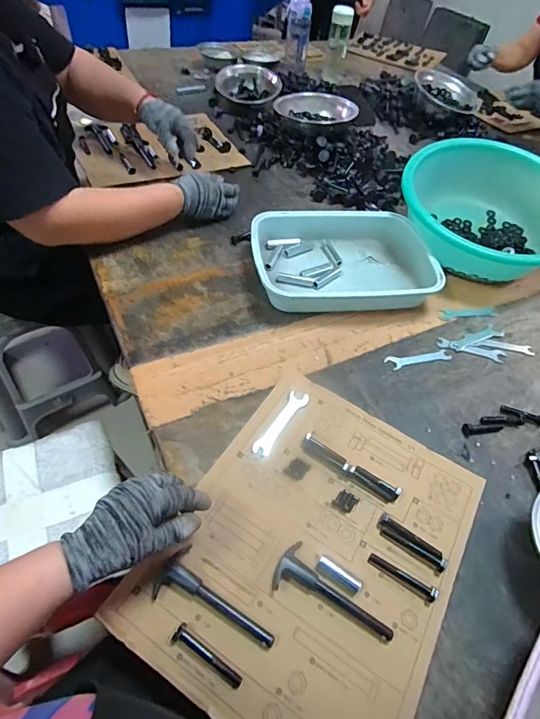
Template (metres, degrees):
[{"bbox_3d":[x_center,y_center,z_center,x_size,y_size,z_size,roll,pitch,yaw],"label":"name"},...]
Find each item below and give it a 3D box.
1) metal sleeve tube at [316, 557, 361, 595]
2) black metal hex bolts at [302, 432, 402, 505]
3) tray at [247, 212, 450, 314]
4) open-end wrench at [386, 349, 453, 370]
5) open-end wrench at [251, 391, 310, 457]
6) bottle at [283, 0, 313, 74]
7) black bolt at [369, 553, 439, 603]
[{"bbox_3d":[0.074,0.231,0.454,0.050,0.010,0.013,29,55,17],"label":"metal sleeve tube"},{"bbox_3d":[0.101,0.135,0.533,0.132,0.018,0.022,29,55,16],"label":"black metal hex bolts"},{"bbox_3d":[0.127,-0.185,0.771,0.313,0.058,0.238,0,52,-5],"label":"tray"},{"bbox_3d":[0.236,-0.002,0.675,0.110,0.004,0.027,-10,53,-13],"label":"open-end wrench"},{"bbox_3d":[0.017,0.084,0.571,0.027,0.006,0.111,28,54,16],"label":"open-end wrench"},{"bbox_3d":[0.092,-1.051,1.378,0.079,0.179,0.073,6,51,-1],"label":"bottle"},{"bbox_3d":[0.146,0.236,0.462,0.076,0.014,0.013,29,55,17],"label":"black bolt"}]

